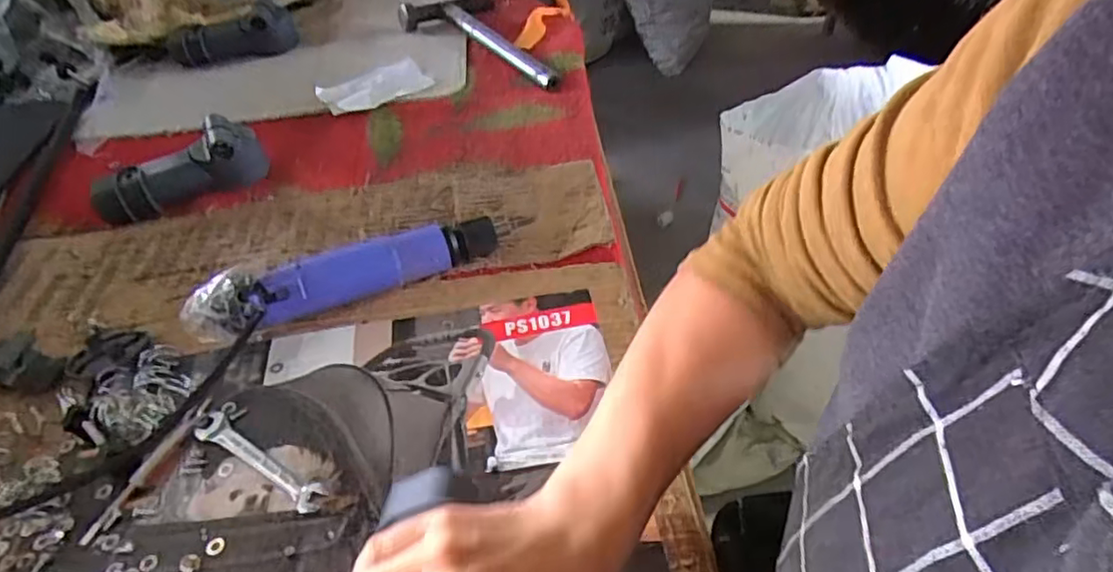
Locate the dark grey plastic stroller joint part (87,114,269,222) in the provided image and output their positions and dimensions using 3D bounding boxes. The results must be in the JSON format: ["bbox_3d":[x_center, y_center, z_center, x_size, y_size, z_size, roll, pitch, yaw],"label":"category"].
[{"bbox_3d":[-0.383,-0.118,0.653,0.164,0.052,0.054,-26,47,-20],"label":"dark grey plastic stroller joint part"}]

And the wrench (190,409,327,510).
[{"bbox_3d":[-0.196,0.114,0.425,0.117,0.004,0.021,21,50,25],"label":"wrench"}]

